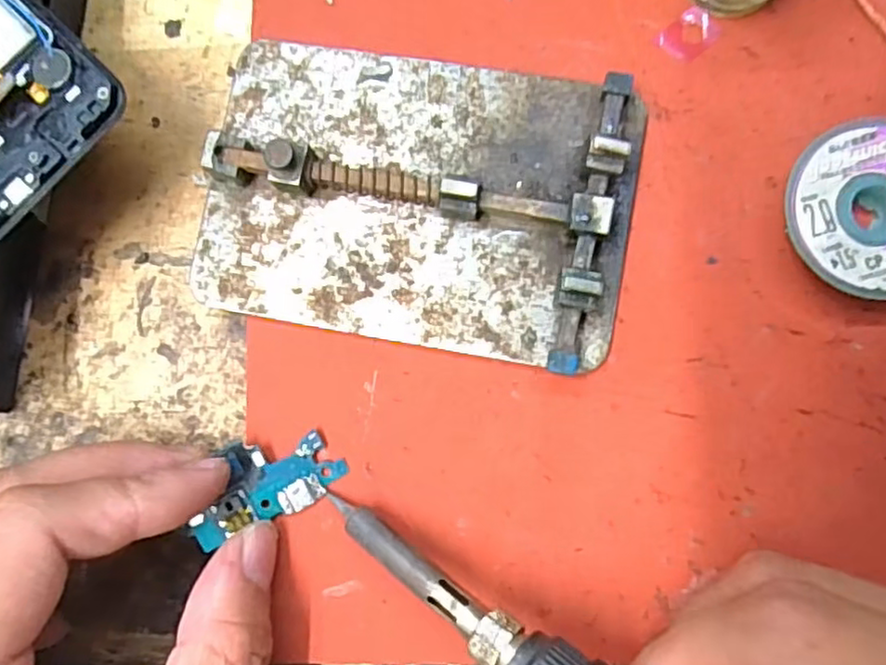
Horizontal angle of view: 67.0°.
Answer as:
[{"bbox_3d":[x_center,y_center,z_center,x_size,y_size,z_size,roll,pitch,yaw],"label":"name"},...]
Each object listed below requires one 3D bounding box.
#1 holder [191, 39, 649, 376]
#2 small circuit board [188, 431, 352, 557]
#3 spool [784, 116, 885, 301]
[{"bbox_3d":[-0.007,-0.038,0.181,0.116,0.019,0.078,11,87,6],"label":"holder"},{"bbox_3d":[-0.049,0.040,0.181,0.041,0.005,0.022,-27,84,-12],"label":"small circuit board"},{"bbox_3d":[0.109,-0.031,0.172,0.043,0.013,0.044,-1,84,5],"label":"spool"}]

